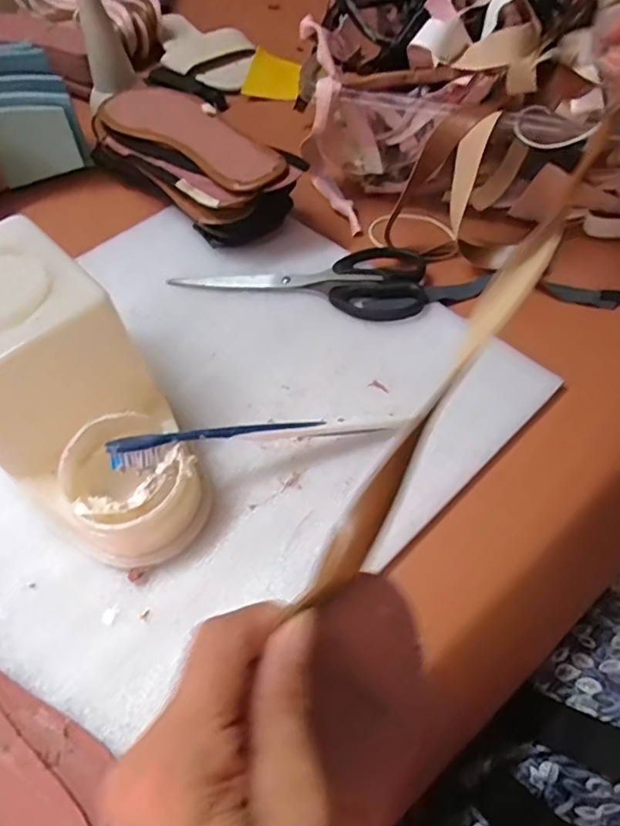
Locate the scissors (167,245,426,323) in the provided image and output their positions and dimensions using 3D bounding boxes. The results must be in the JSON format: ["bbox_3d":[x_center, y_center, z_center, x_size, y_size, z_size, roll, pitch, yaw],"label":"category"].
[{"bbox_3d":[-0.006,-0.115,0.460,0.194,0.011,0.077,10,57,12],"label":"scissors"}]

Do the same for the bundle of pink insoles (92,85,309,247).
[{"bbox_3d":[-0.109,-0.225,0.511,0.086,0.065,0.233,-37,60,-19],"label":"bundle of pink insoles"}]

